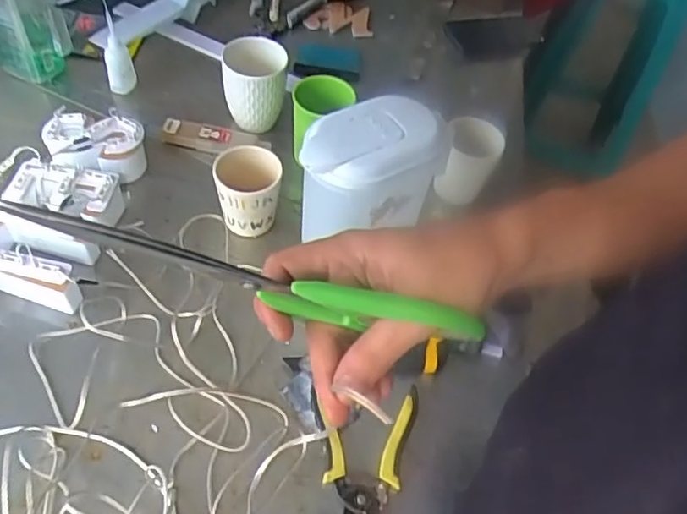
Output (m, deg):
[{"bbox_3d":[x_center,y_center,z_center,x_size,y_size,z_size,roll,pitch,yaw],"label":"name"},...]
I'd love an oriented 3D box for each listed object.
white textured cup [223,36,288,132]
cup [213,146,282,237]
[{"bbox_3d":[-0.114,-0.215,0.773,0.079,0.112,0.077,2,51,-3],"label":"white textured cup"},{"bbox_3d":[-0.106,-0.070,0.676,0.069,0.102,0.071,4,54,-6],"label":"cup"}]

